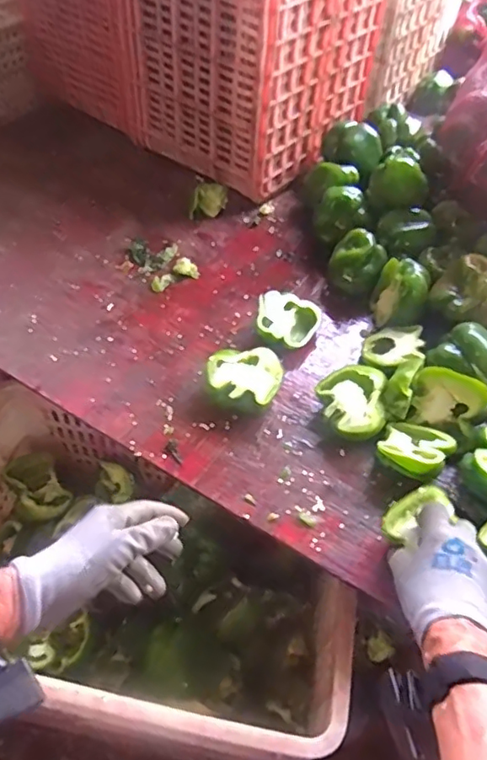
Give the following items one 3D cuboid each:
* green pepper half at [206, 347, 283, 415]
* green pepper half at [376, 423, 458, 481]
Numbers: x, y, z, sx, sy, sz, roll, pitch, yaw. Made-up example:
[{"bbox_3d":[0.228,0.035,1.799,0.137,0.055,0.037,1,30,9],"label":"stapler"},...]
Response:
[{"bbox_3d":[0.000,0.002,0.681,0.089,0.049,0.079,8,50,3],"label":"green pepper half"},{"bbox_3d":[0.187,0.075,0.622,0.069,0.049,0.066,30,55,20],"label":"green pepper half"}]

